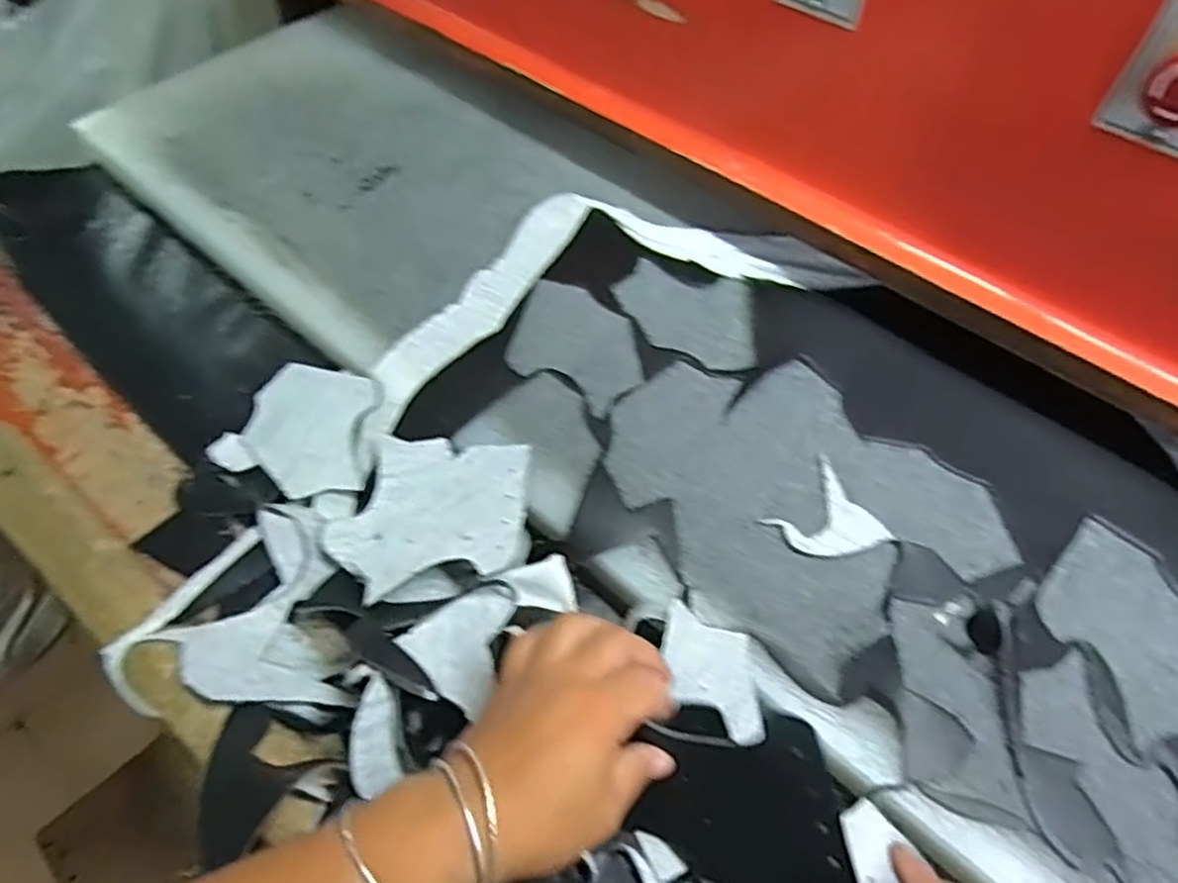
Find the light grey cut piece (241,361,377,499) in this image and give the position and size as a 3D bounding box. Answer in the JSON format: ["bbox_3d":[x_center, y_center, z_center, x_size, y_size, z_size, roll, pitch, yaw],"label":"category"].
[{"bbox_3d":[-0.210,-0.014,0.552,0.089,0.016,0.125,-5,58,-4],"label":"light grey cut piece"}]

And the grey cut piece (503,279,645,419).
[{"bbox_3d":[-0.010,-0.077,0.572,0.116,0.004,0.095,29,62,16],"label":"grey cut piece"}]

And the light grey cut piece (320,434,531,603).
[{"bbox_3d":[-0.106,0.049,0.486,0.122,0.021,0.119,6,58,3],"label":"light grey cut piece"}]

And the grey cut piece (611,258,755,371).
[{"bbox_3d":[0.077,-0.104,0.586,0.113,0.004,0.099,11,58,6],"label":"grey cut piece"}]

